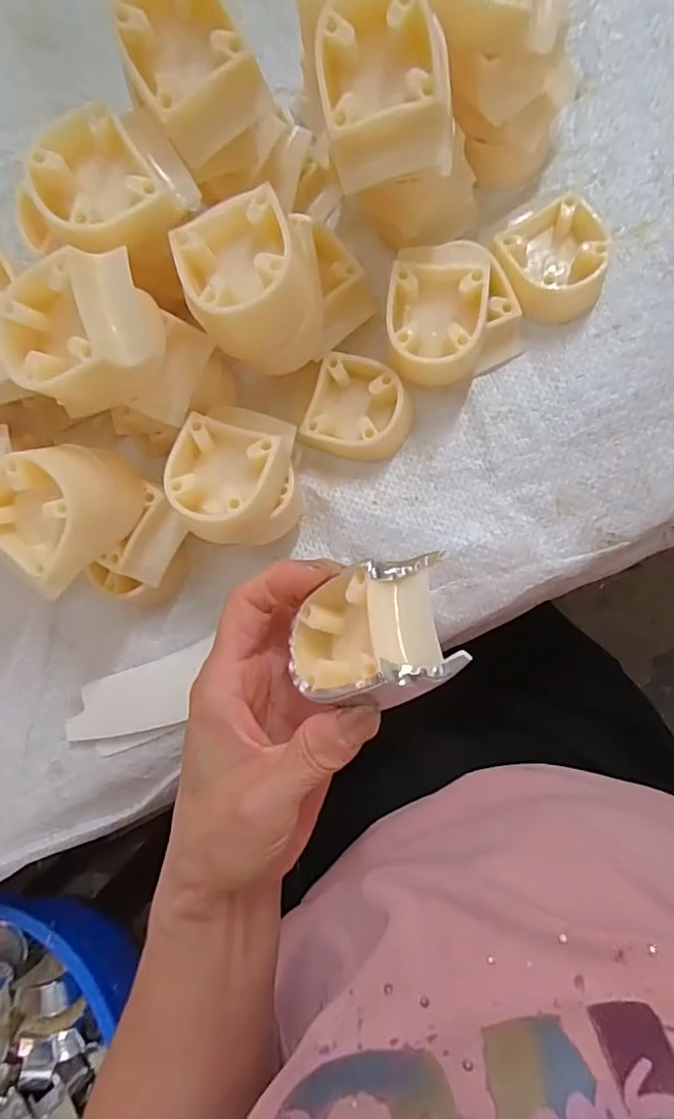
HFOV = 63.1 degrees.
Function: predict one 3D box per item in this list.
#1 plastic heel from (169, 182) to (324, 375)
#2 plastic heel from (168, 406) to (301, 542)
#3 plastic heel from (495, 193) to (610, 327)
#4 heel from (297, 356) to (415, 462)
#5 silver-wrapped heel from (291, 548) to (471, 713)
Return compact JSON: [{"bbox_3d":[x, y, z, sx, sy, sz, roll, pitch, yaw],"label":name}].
[{"bbox_3d":[-0.030,-0.112,0.236,0.052,0.064,0.048,-24,84,6],"label":"plastic heel"},{"bbox_3d":[-0.046,-0.039,0.257,0.051,0.044,0.061,11,87,9],"label":"plastic heel"},{"bbox_3d":[0.108,-0.145,0.272,0.047,0.022,0.052,-29,82,5],"label":"plastic heel"},{"bbox_3d":[0.012,-0.076,0.282,0.050,0.020,0.048,17,88,10],"label":"heel"},{"bbox_3d":[0.010,0.030,0.205,0.064,0.046,0.049,-8,64,6],"label":"silver-wrapped heel"}]

